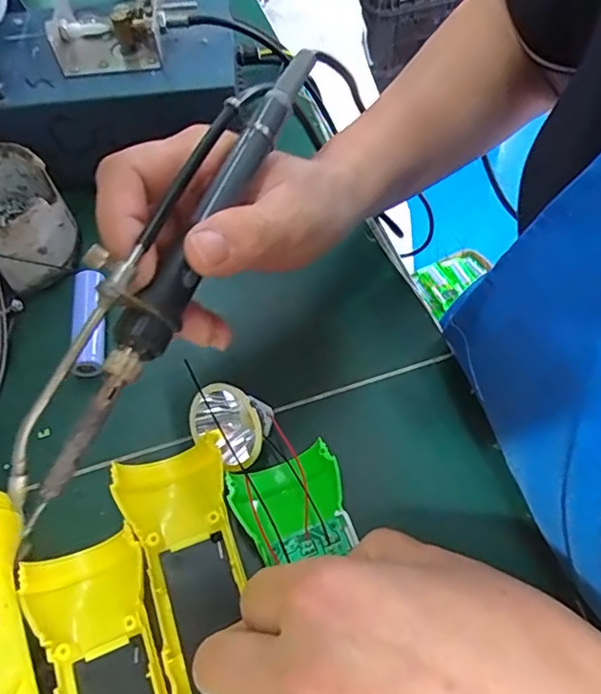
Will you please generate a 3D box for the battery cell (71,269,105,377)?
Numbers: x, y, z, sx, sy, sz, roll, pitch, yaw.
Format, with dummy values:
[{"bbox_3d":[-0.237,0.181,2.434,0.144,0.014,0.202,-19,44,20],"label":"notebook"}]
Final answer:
[{"bbox_3d":[-0.125,-0.012,0.325,0.023,0.022,0.067,-11,59,-5],"label":"battery cell"}]

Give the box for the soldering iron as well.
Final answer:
[{"bbox_3d":[-0.048,-0.036,0.198,0.023,0.027,0.208,23,73,15],"label":"soldering iron"}]

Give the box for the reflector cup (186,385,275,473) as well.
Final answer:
[{"bbox_3d":[-0.038,0.043,0.279,0.042,0.034,0.039,7,59,6],"label":"reflector cup"}]

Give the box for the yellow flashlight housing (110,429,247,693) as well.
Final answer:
[{"bbox_3d":[-0.042,0.122,0.244,0.048,0.032,0.163,-17,62,-8],"label":"yellow flashlight housing"}]

